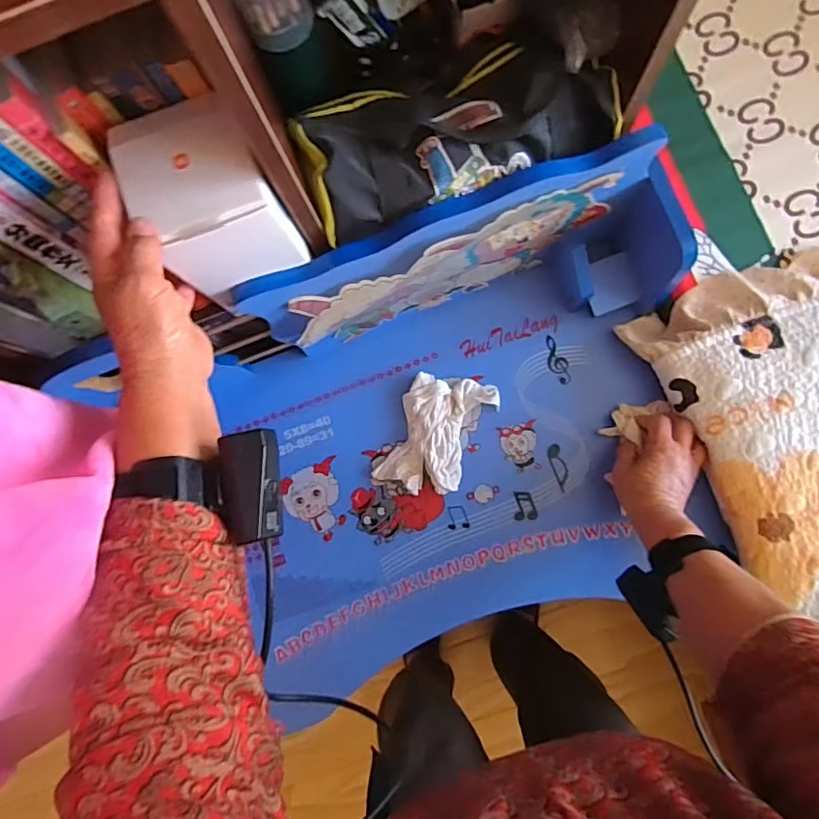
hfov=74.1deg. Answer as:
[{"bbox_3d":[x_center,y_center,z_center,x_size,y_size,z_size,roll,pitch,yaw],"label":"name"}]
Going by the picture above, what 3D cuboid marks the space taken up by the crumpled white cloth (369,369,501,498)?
[{"bbox_3d":[0.032,0.029,0.667,0.102,0.027,0.157,25,86,7],"label":"crumpled white cloth"}]

